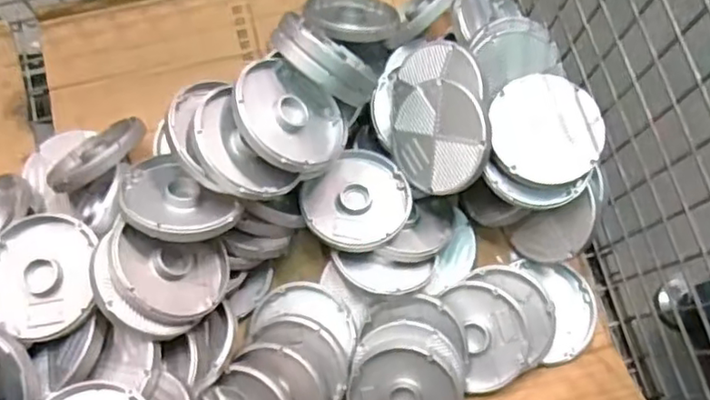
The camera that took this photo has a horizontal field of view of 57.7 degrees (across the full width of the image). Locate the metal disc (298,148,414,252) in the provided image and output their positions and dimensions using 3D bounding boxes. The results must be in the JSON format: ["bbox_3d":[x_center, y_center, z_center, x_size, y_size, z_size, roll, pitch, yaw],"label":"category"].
[{"bbox_3d":[0.005,0.003,0.830,0.135,0.032,0.126,0,75,-1],"label":"metal disc"}]

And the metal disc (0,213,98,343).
[{"bbox_3d":[-0.356,0.085,0.724,0.130,0.023,0.137,0,75,-1],"label":"metal disc"}]

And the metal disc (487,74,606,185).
[{"bbox_3d":[0.230,-0.086,0.774,0.135,0.009,0.130,0,75,-1],"label":"metal disc"}]

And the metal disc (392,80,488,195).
[{"bbox_3d":[0.103,-0.077,0.798,0.013,0.133,0.132,-12,92,-48],"label":"metal disc"}]

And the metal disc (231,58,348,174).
[{"bbox_3d":[-0.075,-0.098,0.749,0.137,0.021,0.139,24,50,-32],"label":"metal disc"}]

